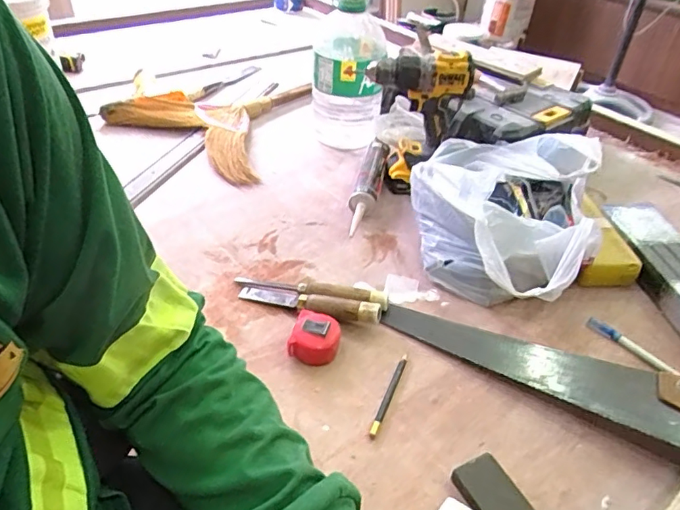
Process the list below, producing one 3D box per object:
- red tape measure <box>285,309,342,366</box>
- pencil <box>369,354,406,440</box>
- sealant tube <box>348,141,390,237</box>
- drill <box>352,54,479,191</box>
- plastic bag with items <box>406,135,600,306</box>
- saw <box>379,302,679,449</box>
[{"bbox_3d":[-0.031,0.109,0.687,0.062,0.043,0.062,10,40,8],"label":"red tape measure"},{"bbox_3d":[0.059,0.171,0.640,0.010,0.005,0.126,16,42,16],"label":"pencil"},{"bbox_3d":[0.055,-0.135,0.987,0.047,0.047,0.281,9,40,8],"label":"sealant tube"},{"bbox_3d":[0.144,-0.242,0.962,0.190,0.270,0.094,-14,42,-19],"label":"drill"},{"bbox_3d":[0.243,-0.068,0.821,0.269,0.160,0.303,16,41,16],"label":"plastic bag with items"},{"bbox_3d":[0.295,0.146,0.643,0.516,0.067,0.095,22,43,22],"label":"saw"}]

